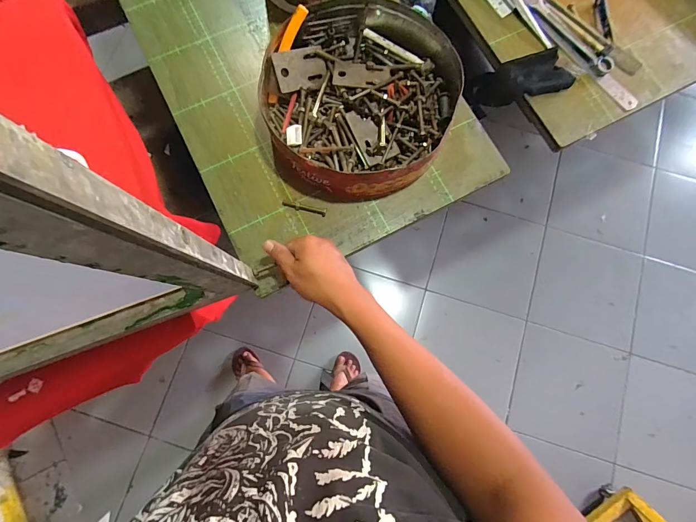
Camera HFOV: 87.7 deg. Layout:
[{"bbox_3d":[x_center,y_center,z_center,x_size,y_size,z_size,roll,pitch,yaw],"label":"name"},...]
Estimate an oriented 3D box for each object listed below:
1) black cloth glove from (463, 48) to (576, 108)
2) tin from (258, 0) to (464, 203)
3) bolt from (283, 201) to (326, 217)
[{"bbox_3d":[0.270,-0.287,0.570,0.142,0.045,0.077,0,76,34],"label":"black cloth glove"},{"bbox_3d":[0.016,-0.226,0.506,0.258,0.070,0.271,0,78,-1],"label":"tin"},{"bbox_3d":[-0.061,-0.074,0.502,0.062,0.008,0.010,13,78,2],"label":"bolt"}]

